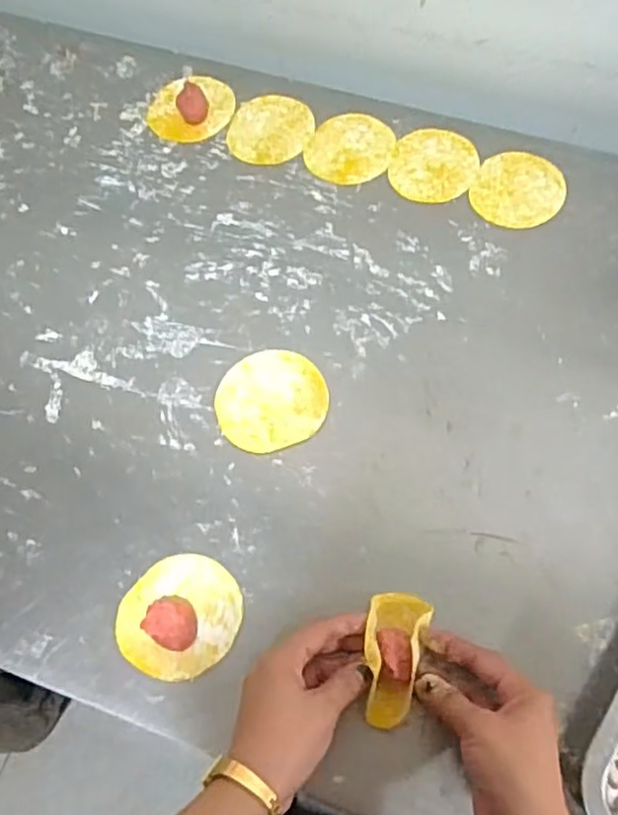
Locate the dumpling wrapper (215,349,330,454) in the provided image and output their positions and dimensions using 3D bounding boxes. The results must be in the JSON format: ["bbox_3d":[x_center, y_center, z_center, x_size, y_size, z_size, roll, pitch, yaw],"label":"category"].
[{"bbox_3d":[-0.031,-0.008,0.564,0.090,0.004,0.087,-1,66,2],"label":"dumpling wrapper"}]

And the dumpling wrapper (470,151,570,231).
[{"bbox_3d":[0.197,-0.204,0.643,0.081,0.004,0.083,-1,69,4],"label":"dumpling wrapper"}]

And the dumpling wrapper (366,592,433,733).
[{"bbox_3d":[0.058,0.168,0.461,0.040,0.029,0.085,10,59,6],"label":"dumpling wrapper"}]

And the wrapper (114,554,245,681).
[{"bbox_3d":[-0.093,0.147,0.486,0.083,0.026,0.087,-1,66,2],"label":"wrapper"}]

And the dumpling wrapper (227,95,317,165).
[{"bbox_3d":[-0.037,-0.280,0.684,0.081,0.004,0.089,7,67,5],"label":"dumpling wrapper"}]

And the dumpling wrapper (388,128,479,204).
[{"bbox_3d":[0.120,-0.234,0.658,0.082,0.004,0.089,-1,66,2],"label":"dumpling wrapper"}]

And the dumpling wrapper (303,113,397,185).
[{"bbox_3d":[0.040,-0.255,0.669,0.083,0.004,0.087,-1,66,2],"label":"dumpling wrapper"}]

